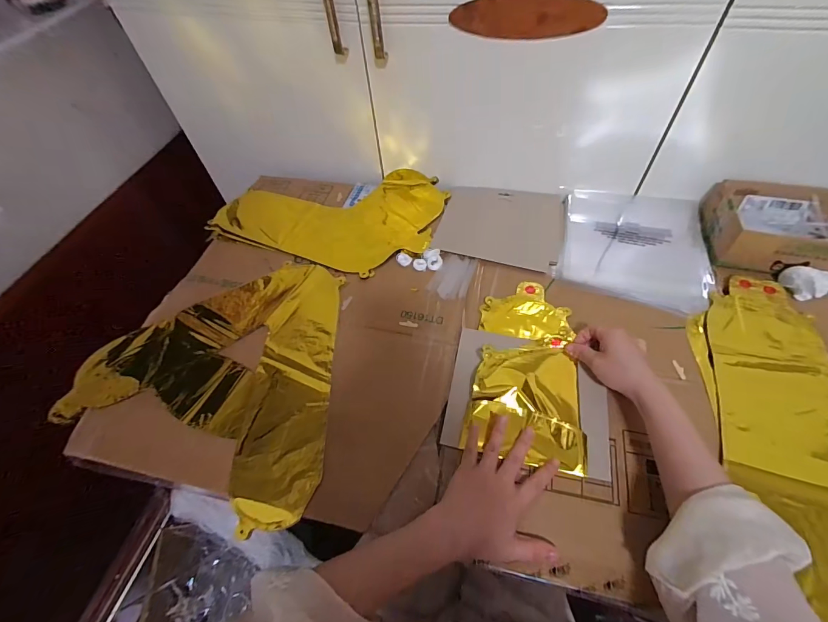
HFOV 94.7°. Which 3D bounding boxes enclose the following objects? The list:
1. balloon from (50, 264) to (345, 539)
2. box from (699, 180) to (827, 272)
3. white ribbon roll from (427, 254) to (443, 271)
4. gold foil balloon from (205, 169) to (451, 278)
[{"bbox_3d":[-0.284,0.083,0.520,0.353,0.006,0.356,-1,55,3],"label":"balloon"},{"bbox_3d":[0.560,-0.126,0.576,0.188,0.060,0.139,11,57,12],"label":"box"},{"bbox_3d":[0.033,-0.077,0.608,0.024,0.005,0.028,-1,55,3],"label":"white ribbon roll"},{"bbox_3d":[-0.152,-0.188,0.702,0.393,0.014,0.262,14,57,13],"label":"gold foil balloon"}]

